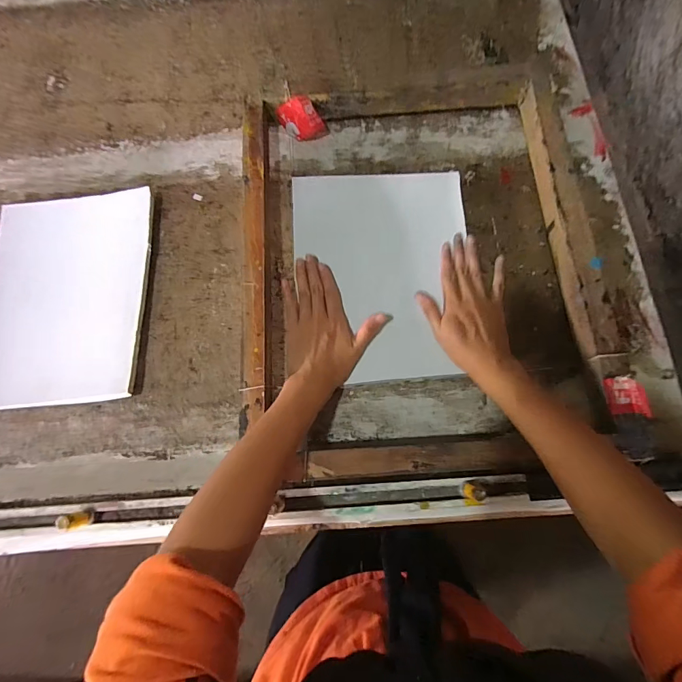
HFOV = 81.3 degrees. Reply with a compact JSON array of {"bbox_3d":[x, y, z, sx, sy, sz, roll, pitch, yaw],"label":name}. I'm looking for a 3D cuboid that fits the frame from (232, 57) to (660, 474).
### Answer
[{"bbox_3d":[0.089,-0.098,0.472,0.397,0.059,0.488,-4,74,0],"label":"frame"}]

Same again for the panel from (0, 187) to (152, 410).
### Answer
[{"bbox_3d":[-0.341,-0.057,0.490,0.207,0.025,0.271,-4,74,0],"label":"panel"}]

